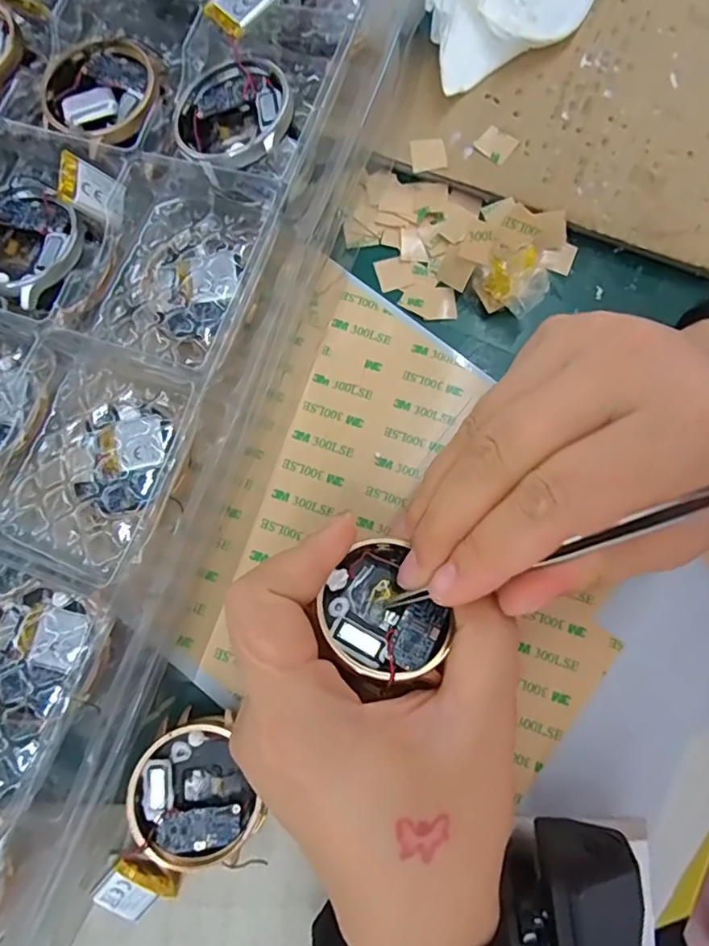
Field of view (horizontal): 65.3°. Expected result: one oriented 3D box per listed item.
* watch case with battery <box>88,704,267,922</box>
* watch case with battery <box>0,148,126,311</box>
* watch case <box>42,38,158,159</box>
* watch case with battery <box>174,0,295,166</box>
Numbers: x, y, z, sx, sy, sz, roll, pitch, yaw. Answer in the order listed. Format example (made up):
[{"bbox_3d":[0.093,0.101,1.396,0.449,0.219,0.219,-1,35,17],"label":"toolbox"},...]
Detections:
[{"bbox_3d":[-0.057,0.119,0.190,0.043,0.018,0.067,17,79,3],"label":"watch case with battery"},{"bbox_3d":[-0.117,-0.091,0.195,0.045,0.016,0.056,29,80,5],"label":"watch case with battery"},{"bbox_3d":[-0.098,-0.147,0.211,0.044,0.009,0.045,-44,82,-9],"label":"watch case"},{"bbox_3d":[-0.044,-0.142,0.198,0.042,0.020,0.067,-3,79,-1],"label":"watch case with battery"}]

